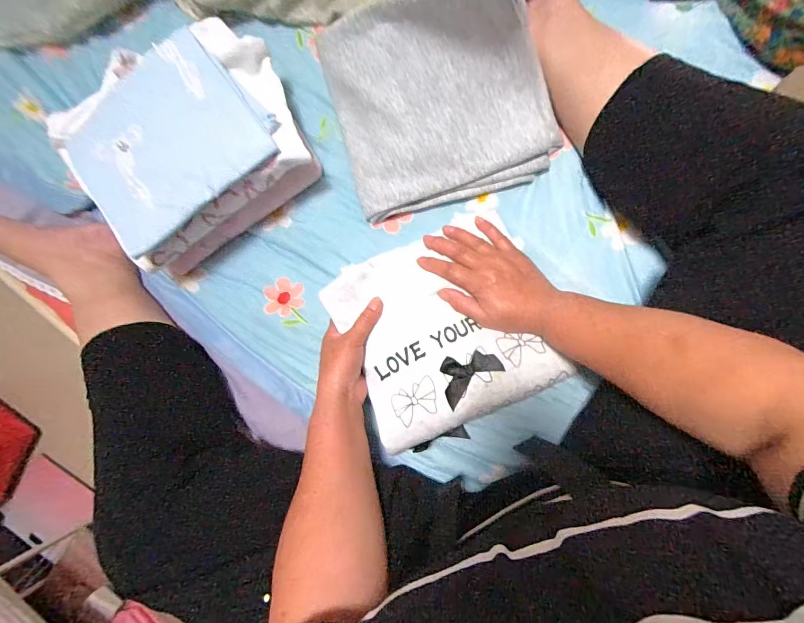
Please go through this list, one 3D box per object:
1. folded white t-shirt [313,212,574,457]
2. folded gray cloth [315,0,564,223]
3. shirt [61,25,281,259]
[{"bbox_3d":[0.040,0.022,0.440,0.222,0.054,0.231,-33,84,7],"label":"folded white t-shirt"},{"bbox_3d":[0.040,-0.240,0.412,0.245,0.109,0.207,-13,86,9],"label":"folded gray cloth"},{"bbox_3d":[-0.258,-0.182,0.413,0.208,0.027,0.167,-33,83,7],"label":"shirt"}]

